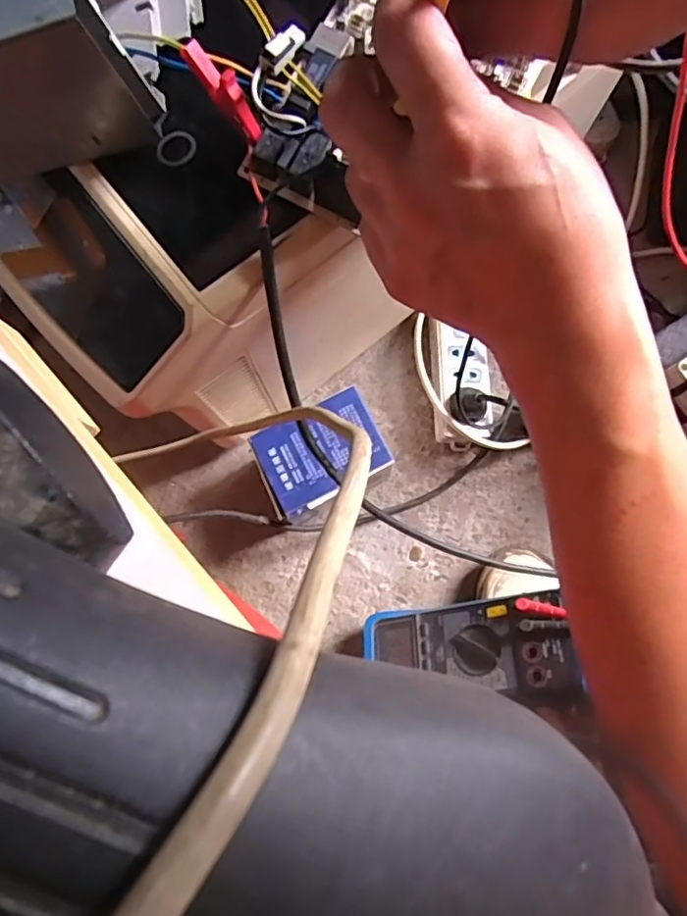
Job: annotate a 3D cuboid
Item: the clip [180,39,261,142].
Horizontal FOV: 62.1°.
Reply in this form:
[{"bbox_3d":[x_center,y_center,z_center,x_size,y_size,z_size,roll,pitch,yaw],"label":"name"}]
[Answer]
[{"bbox_3d":[-0.062,-0.192,0.298,0.011,0.022,0.052,-47,116,-7],"label":"clip"}]

